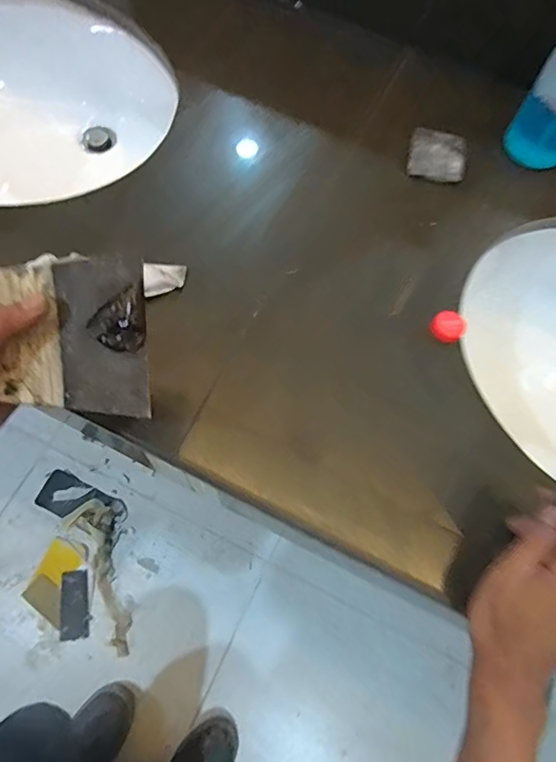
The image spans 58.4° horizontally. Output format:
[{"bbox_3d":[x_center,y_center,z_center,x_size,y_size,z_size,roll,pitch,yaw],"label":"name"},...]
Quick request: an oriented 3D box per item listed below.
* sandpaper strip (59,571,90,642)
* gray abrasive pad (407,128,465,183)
[{"bbox_3d":[-0.449,0.495,1.099,0.061,0.010,0.140,-4,69,-5],"label":"sandpaper strip"},{"bbox_3d":[0.174,-0.249,0.543,0.059,0.007,0.070,11,69,1],"label":"gray abrasive pad"}]

